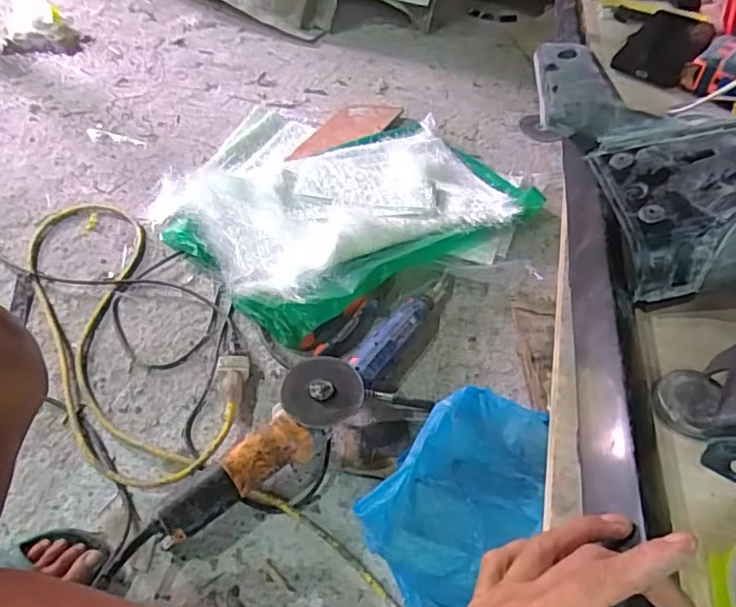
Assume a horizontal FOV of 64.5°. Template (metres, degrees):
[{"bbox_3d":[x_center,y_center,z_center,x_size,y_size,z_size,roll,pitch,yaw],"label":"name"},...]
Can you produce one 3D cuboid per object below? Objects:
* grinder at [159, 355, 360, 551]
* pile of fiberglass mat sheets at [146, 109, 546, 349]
[{"bbox_3d":[-0.139,0.177,0.736,0.283,0.094,0.102,-28,56,-25],"label":"grinder"},{"bbox_3d":[-0.063,-0.223,1.108,0.628,0.059,0.540,-26,56,-23],"label":"pile of fiberglass mat sheets"}]

